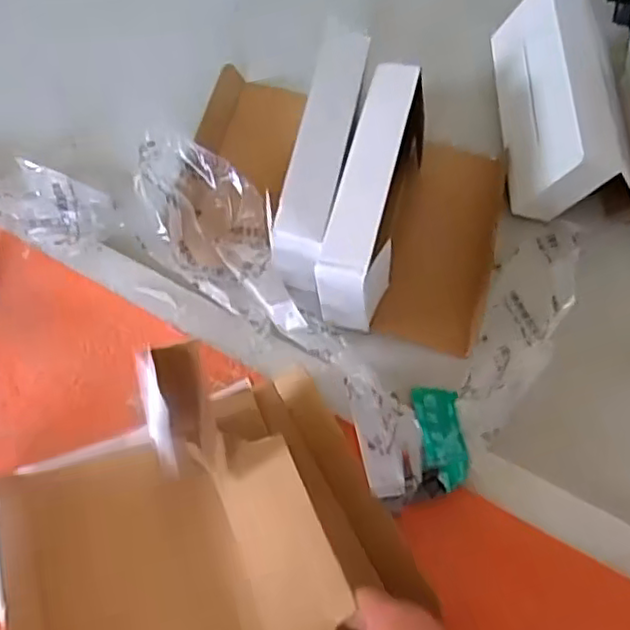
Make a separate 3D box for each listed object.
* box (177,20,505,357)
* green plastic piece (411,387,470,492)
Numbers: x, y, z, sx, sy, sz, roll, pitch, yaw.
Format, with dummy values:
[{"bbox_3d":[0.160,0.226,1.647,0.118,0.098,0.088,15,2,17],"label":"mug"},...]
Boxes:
[{"bbox_3d":[0.018,-0.119,0.565,0.293,0.112,0.238,20,67,6],"label":"box"},{"bbox_3d":[0.102,0.095,0.519,0.038,0.017,0.091,5,41,-7],"label":"green plastic piece"}]

